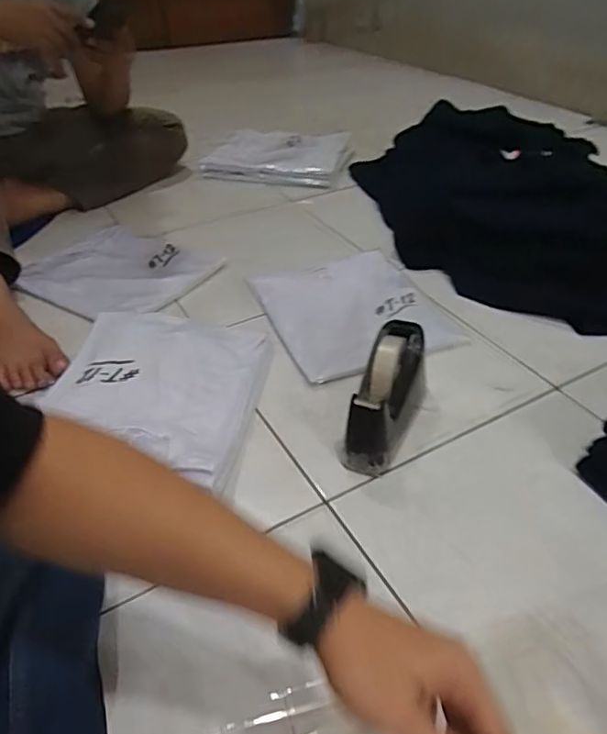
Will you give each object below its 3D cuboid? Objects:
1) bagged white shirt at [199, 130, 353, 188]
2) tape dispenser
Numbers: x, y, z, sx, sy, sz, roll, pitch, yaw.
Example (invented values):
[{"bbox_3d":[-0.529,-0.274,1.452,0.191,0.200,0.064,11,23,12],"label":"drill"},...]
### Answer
[{"bbox_3d":[-0.073,-0.559,1.496,0.365,0.072,0.230,10,42,15],"label":"bagged white shirt"},{"bbox_3d":[0.114,0.032,0.739,0.072,0.108,0.197,13,43,17],"label":"tape dispenser"}]

